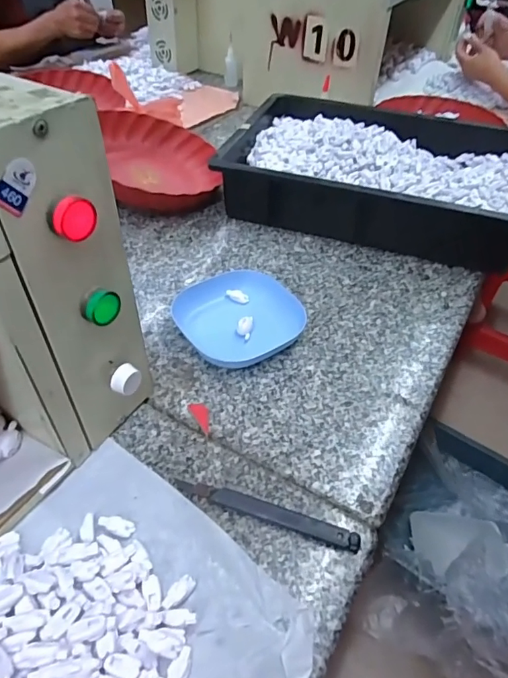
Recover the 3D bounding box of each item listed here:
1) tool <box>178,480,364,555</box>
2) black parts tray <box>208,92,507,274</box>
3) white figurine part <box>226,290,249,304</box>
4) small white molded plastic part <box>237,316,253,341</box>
[{"bbox_3d":[0.009,0.140,0.389,0.155,0.014,0.015,15,46,12],"label":"tool"},{"bbox_3d":[0.193,-0.265,0.737,0.441,0.090,0.324,14,46,11],"label":"black parts tray"},{"bbox_3d":[-0.020,-0.053,0.580,0.029,0.009,0.012,17,47,15],"label":"white figurine part"},{"bbox_3d":[-0.010,-0.015,0.539,0.016,0.011,0.027,10,45,8],"label":"small white molded plastic part"}]

